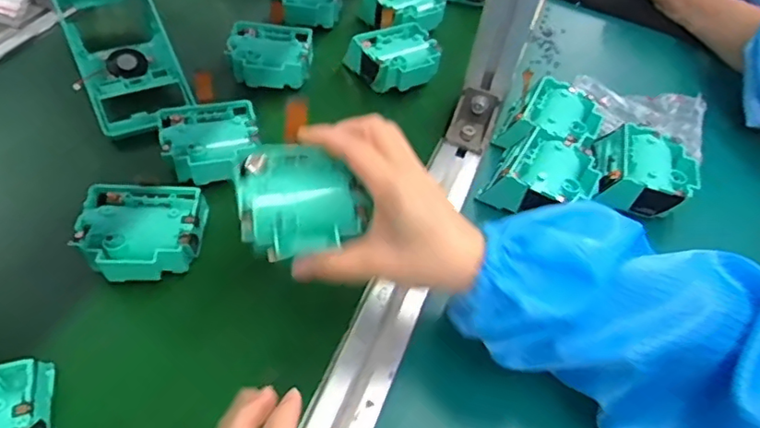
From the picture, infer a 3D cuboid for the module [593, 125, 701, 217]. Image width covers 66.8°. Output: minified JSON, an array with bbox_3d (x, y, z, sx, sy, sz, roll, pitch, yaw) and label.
[{"bbox_3d":[0.223,-0.035,0.483,0.076,0.033,0.074,15,52,7],"label":"module"}]

